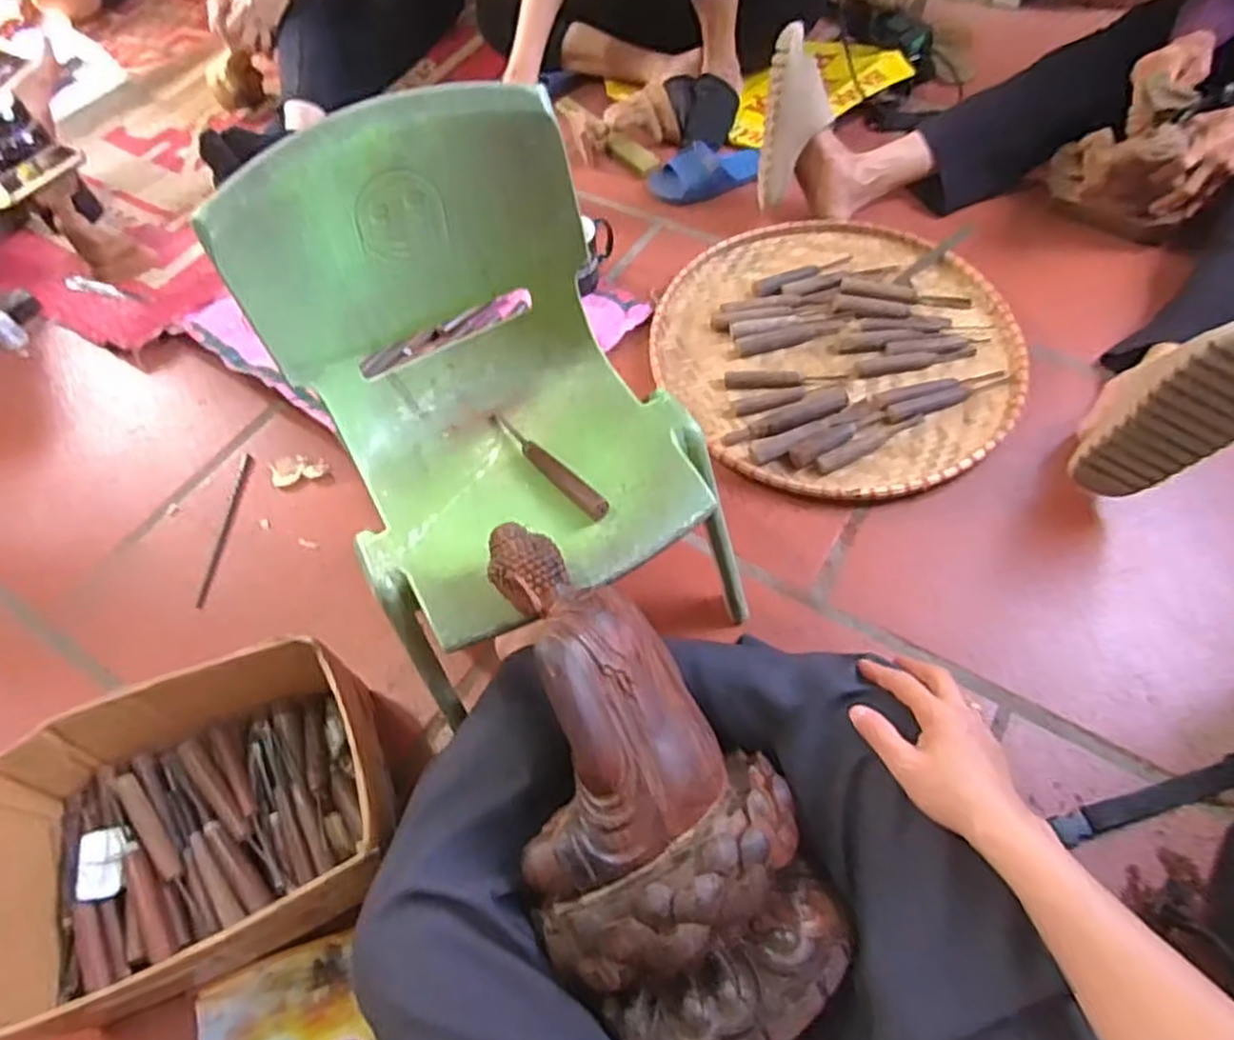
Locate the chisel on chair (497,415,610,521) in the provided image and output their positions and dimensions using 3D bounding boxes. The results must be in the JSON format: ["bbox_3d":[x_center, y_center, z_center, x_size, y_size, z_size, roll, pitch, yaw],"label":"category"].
[{"bbox_3d":[-0.065,-0.051,0.678,0.023,0.020,0.172,-36,50,-15],"label":"chisel on chair"}]

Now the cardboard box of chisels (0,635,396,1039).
[{"bbox_3d":[-0.386,0.279,0.692,0.332,0.123,0.252,-23,59,-10],"label":"cardboard box of chisels"}]

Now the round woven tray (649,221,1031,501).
[{"bbox_3d":[0.305,-0.246,1.045,0.467,0.030,0.496,-2,61,3],"label":"round woven tray"}]

